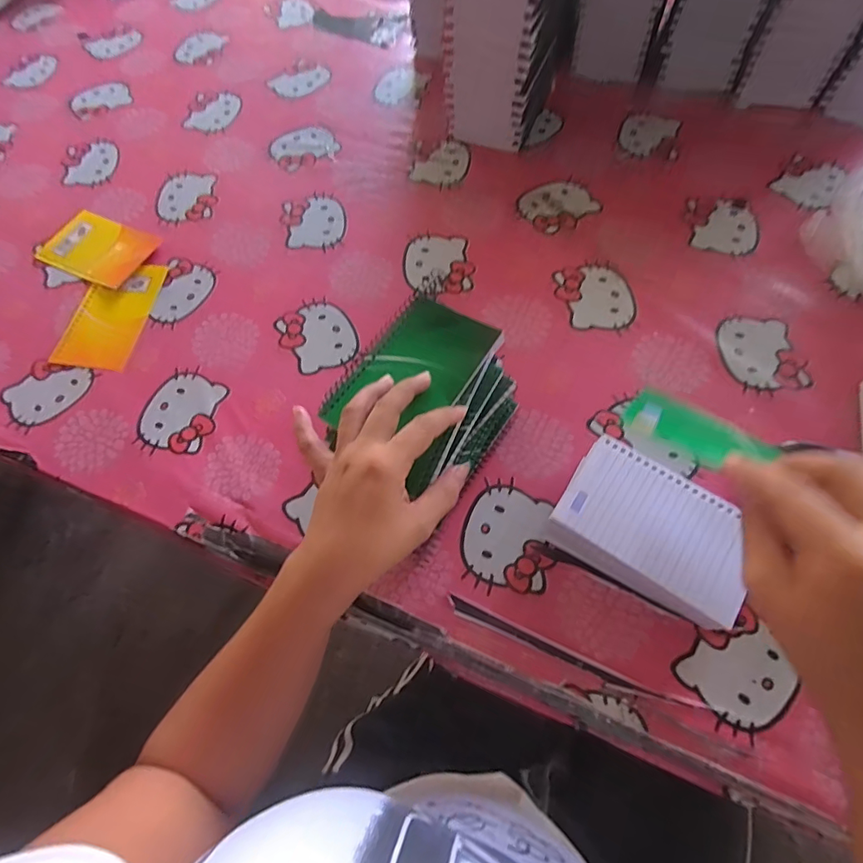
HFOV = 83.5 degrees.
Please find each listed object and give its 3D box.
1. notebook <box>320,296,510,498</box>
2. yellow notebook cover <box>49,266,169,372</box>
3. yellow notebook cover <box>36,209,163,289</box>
[{"bbox_3d":[-0.016,-0.045,0.363,0.082,0.017,0.125,32,72,16],"label":"notebook"},{"bbox_3d":[-0.333,-0.121,0.508,0.079,0.013,0.124,8,66,7],"label":"yellow notebook cover"},{"bbox_3d":[-0.369,-0.204,0.538,0.122,0.006,0.077,21,69,13],"label":"yellow notebook cover"}]

